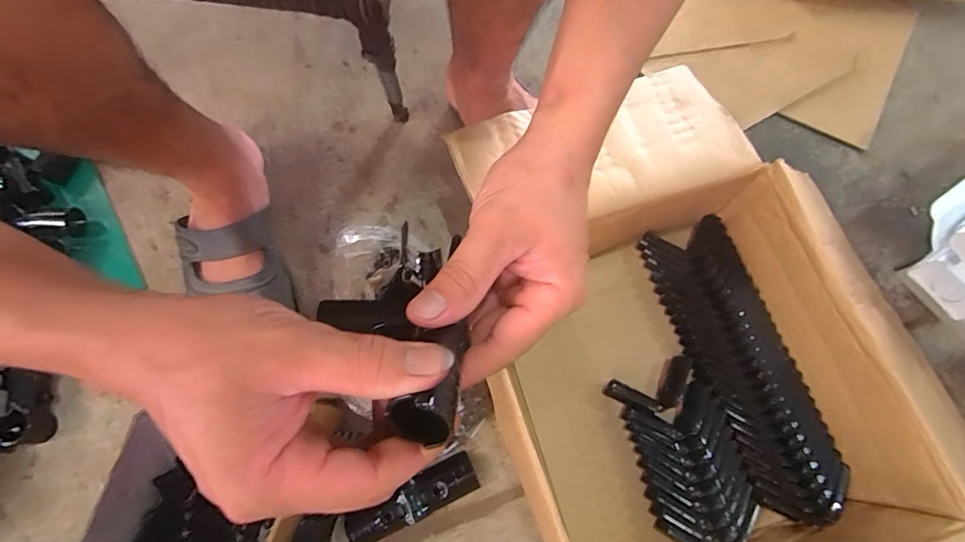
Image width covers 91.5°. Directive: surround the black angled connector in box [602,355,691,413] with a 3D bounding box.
[{"bbox_3d":[0.173,0.117,0.469,0.091,0.023,0.043,-19,73,-5],"label":"black angled connector in box"}]

